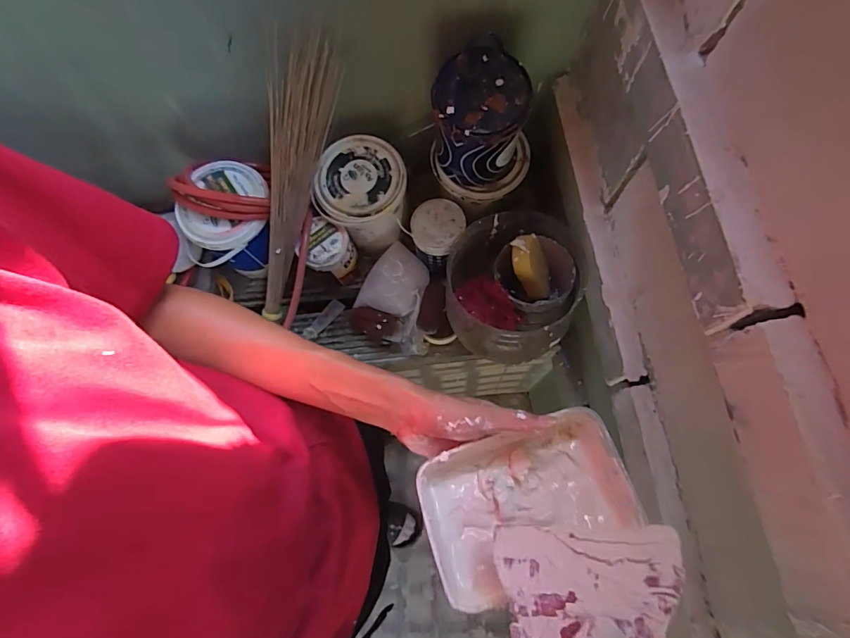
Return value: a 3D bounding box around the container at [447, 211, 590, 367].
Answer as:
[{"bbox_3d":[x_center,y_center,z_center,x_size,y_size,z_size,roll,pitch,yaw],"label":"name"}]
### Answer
[{"bbox_3d":[0.157,-0.053,0.827,0.223,0.188,0.244,-1,70,2],"label":"container"}]

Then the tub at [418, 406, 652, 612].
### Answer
[{"bbox_3d":[0.085,0.155,0.373,0.166,0.045,0.113,-19,71,-4],"label":"tub"}]

